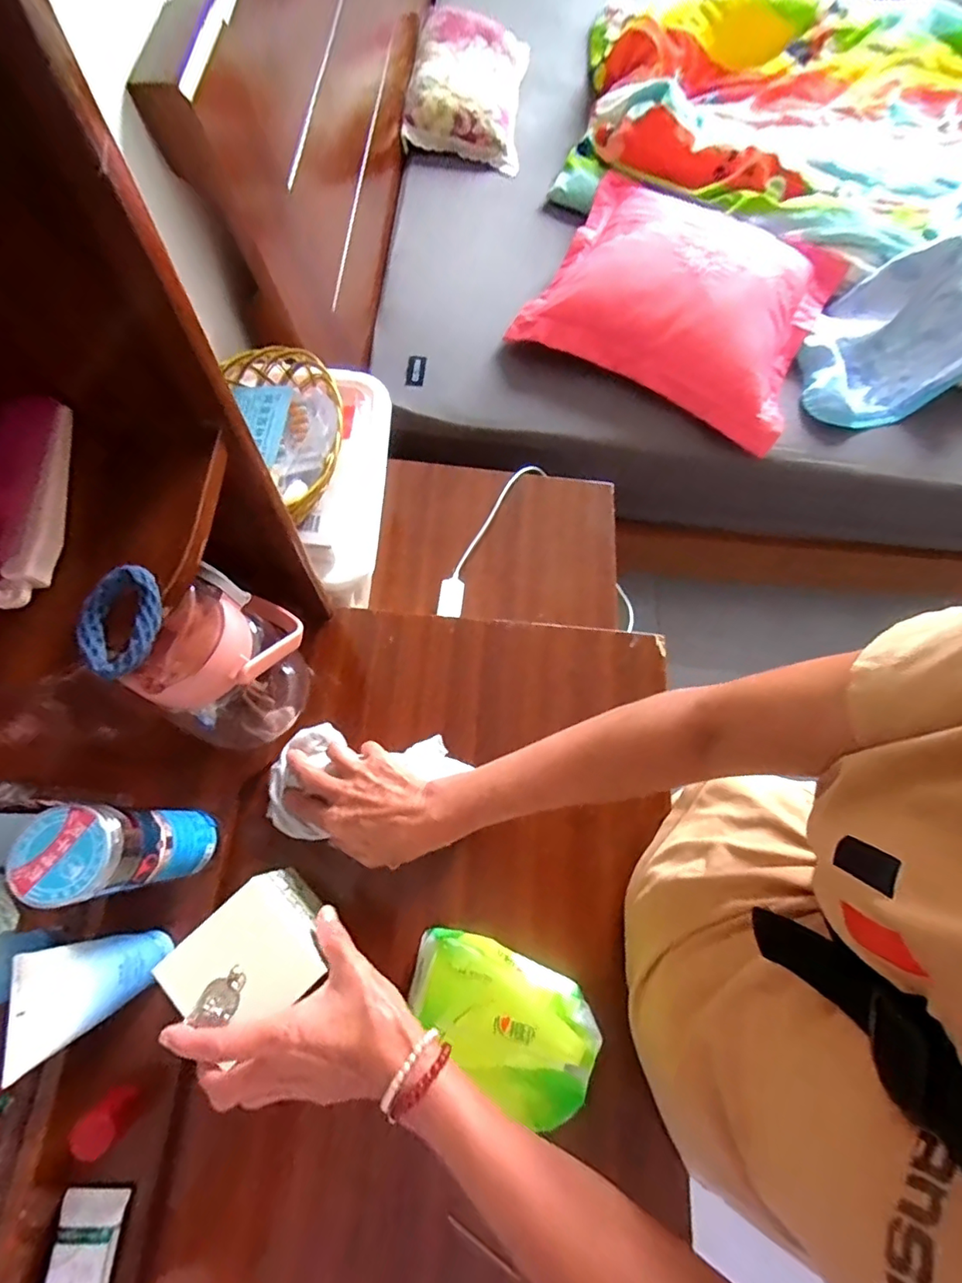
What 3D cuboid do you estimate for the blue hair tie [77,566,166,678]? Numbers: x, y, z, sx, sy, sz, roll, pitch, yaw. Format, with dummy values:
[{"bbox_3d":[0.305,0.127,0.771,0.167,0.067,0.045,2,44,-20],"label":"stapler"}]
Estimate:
[{"bbox_3d":[-0.163,-0.009,0.238,0.030,0.013,0.049,5,73,1],"label":"blue hair tie"}]

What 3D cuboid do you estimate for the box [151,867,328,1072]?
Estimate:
[{"bbox_3d":[-0.158,0.224,0.388,0.084,0.091,0.079,-42,77,-12],"label":"box"}]

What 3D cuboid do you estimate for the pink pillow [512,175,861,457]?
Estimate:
[{"bbox_3d":[0.362,-0.611,0.927,0.468,0.129,0.453,25,74,7],"label":"pink pillow"}]

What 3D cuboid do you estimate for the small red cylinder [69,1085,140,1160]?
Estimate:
[{"bbox_3d":[-0.263,0.335,0.373,0.025,0.033,0.027,-29,75,-9],"label":"small red cylinder"}]

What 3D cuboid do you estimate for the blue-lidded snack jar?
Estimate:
[{"bbox_3d":[-0.235,0.140,0.362,0.047,0.143,0.050,0,73,0],"label":"blue-lidded snack jar"}]

